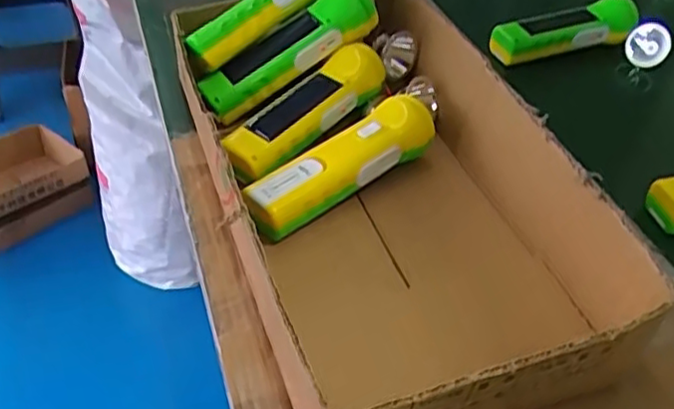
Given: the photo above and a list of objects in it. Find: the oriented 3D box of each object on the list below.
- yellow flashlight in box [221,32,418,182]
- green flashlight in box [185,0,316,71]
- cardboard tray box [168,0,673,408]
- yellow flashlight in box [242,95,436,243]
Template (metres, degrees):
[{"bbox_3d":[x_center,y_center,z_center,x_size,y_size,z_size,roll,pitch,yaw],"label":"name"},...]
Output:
[{"bbox_3d":[-0.016,-0.090,0.557,0.061,0.043,0.211,30,48,25],"label":"yellow flashlight in box"},{"bbox_3d":[-0.059,-0.183,0.592,0.173,0.040,0.054,-42,58,-16],"label":"green flashlight in box"},{"bbox_3d":[0.026,-0.029,0.493,0.233,0.088,0.404,-10,45,-16],"label":"cardboard tray box"},{"bbox_3d":[0.005,-0.033,0.509,0.176,0.041,0.043,-27,51,-30],"label":"yellow flashlight in box"}]

